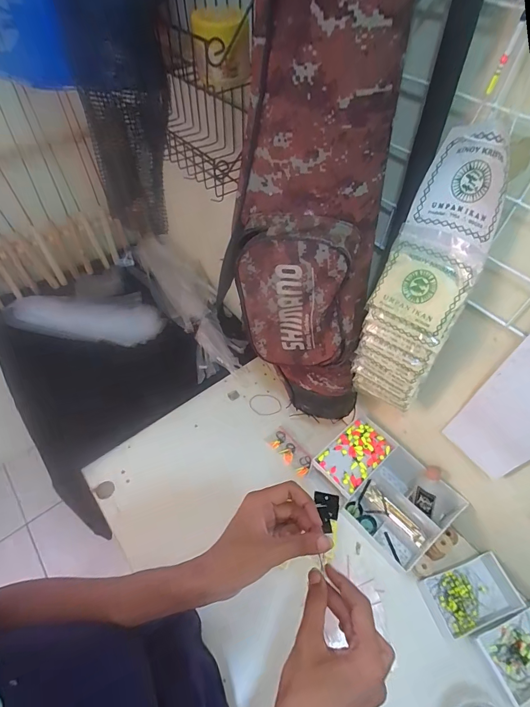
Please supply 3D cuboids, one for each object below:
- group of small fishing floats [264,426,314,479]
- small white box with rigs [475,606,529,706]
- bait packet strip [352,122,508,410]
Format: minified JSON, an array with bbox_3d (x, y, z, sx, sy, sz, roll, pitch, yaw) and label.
[{"bbox_3d":[0.054,0.205,0.737,0.048,0.014,0.112,-35,61,-25],"label":"group of small fishing floats"},{"bbox_3d":[0.402,0.454,0.539,0.134,0.031,0.082,-16,55,-13],"label":"small white box with rigs"},{"bbox_3d":[0.189,-0.062,0.434,0.098,0.356,0.068,32,58,20],"label":"bait packet strip"}]

